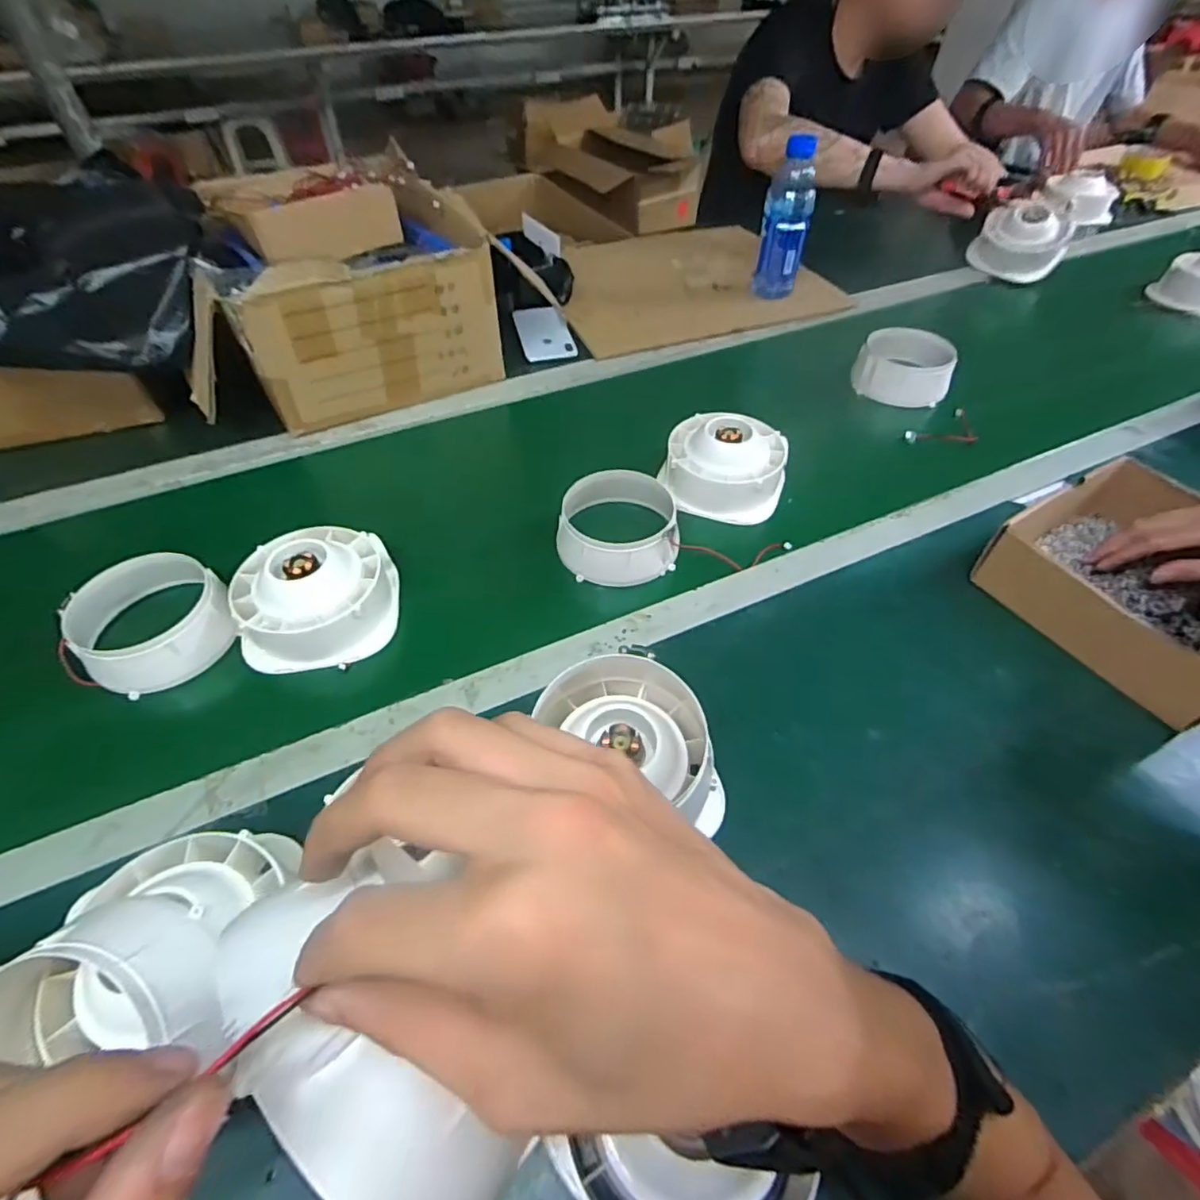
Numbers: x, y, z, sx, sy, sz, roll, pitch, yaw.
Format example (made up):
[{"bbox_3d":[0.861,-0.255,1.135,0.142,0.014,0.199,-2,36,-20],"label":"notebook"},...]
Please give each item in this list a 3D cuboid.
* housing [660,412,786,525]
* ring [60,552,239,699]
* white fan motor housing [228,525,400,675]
[{"bbox_3d":[0.140,-0.157,0.663,0.130,0.055,0.123,14,54,12],"label":"housing"},{"bbox_3d":[-0.405,0.018,0.539,0.122,0.058,0.122,-1,49,1],"label":"ring"},{"bbox_3d":[-0.263,-0.006,0.553,0.136,0.071,0.134,-1,49,1],"label":"white fan motor housing"}]

